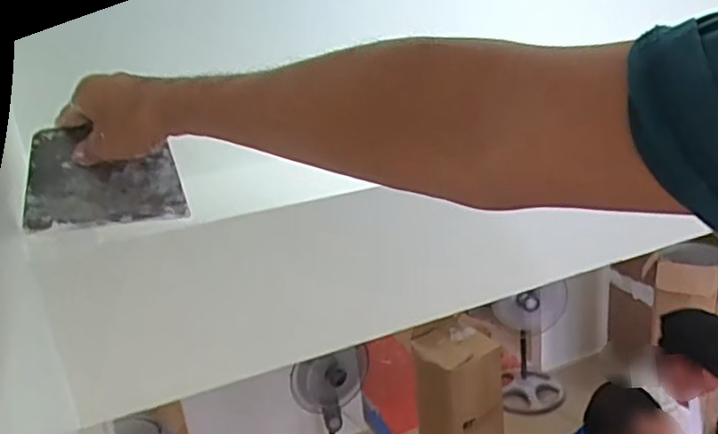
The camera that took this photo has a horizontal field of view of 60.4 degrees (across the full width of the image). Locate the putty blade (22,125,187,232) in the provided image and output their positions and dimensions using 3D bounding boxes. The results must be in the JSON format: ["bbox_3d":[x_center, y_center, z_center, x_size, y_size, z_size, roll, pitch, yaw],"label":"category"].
[{"bbox_3d":[-0.219,-0.036,0.534,0.124,0.091,0.010,-5,-24,-15],"label":"putty blade"}]

